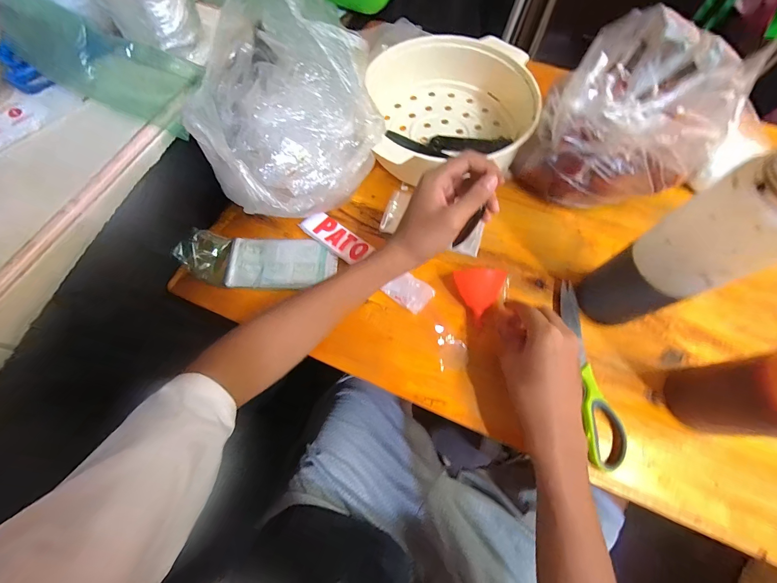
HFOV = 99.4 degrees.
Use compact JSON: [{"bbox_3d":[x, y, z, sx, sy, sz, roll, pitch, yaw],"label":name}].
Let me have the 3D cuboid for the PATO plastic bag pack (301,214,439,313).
[{"bbox_3d":[-0.029,-0.041,0.408,0.190,0.020,0.036,37,72,14],"label":"PATO plastic bag pack"}]

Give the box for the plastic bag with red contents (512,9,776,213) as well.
[{"bbox_3d":[0.300,-0.216,0.399,0.166,0.172,0.222,40,73,15],"label":"plastic bag with red contents"}]

